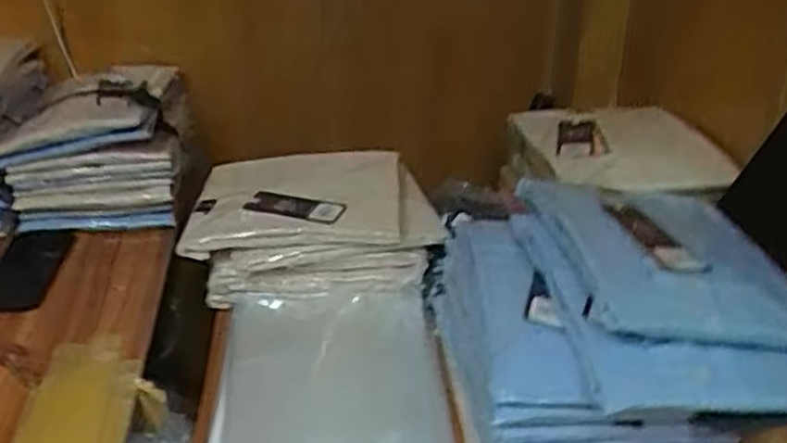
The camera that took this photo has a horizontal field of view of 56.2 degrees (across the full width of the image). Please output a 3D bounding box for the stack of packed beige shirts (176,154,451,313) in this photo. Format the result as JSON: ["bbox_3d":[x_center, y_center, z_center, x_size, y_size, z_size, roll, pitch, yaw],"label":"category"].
[{"bbox_3d":[-0.095,-0.001,0.924,0.302,0.110,0.200,0,30,-1],"label":"stack of packed beige shirts"}]

